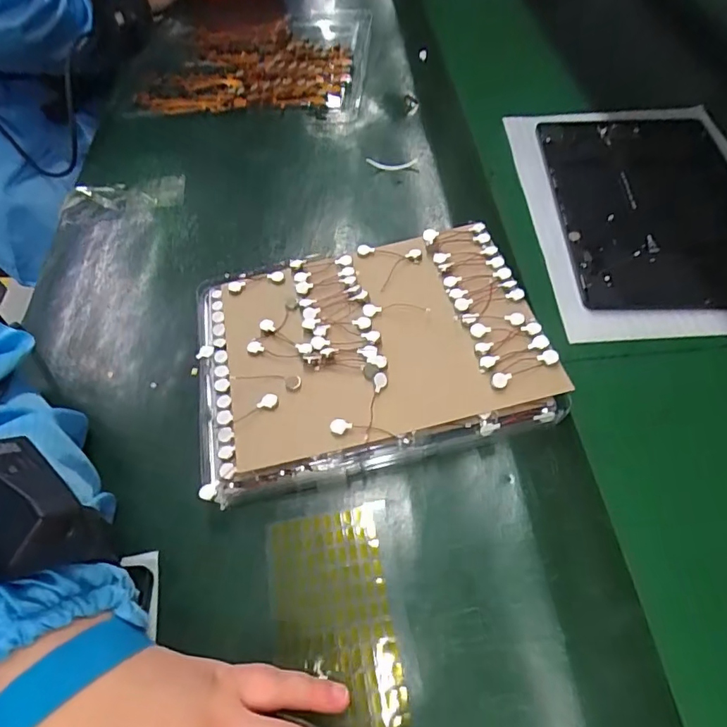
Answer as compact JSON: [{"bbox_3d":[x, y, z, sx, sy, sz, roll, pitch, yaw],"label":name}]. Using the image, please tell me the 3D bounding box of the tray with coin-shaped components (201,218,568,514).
[{"bbox_3d":[-0.001,-0.011,0.340,0.220,0.034,0.167,-13,55,-3],"label":"tray with coin-shaped components"}]

